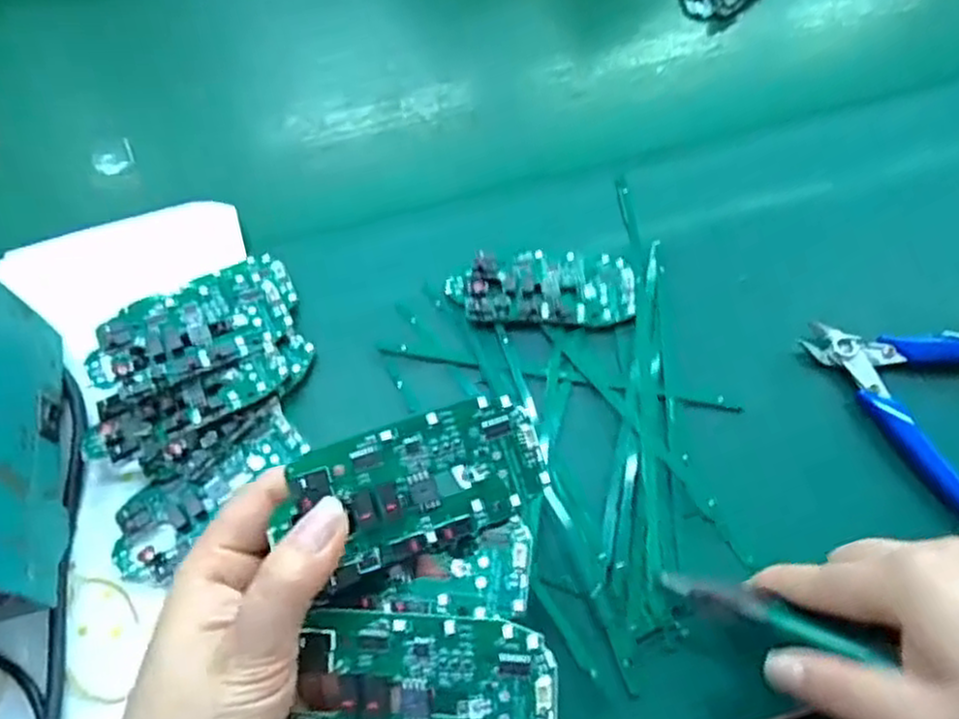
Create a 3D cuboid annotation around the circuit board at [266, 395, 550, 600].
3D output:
[{"bbox_3d":[-0.021,0.044,0.264,0.090,0.013,0.045,-20,84,-9],"label":"circuit board"}]

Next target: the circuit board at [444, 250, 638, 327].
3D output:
[{"bbox_3d":[0.033,-0.039,0.396,0.097,0.016,0.044,-1,62,1],"label":"circuit board"}]

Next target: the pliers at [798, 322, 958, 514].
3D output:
[{"bbox_3d":[0.217,0.021,0.368,0.114,0.022,0.101,26,66,14],"label":"pliers"}]

